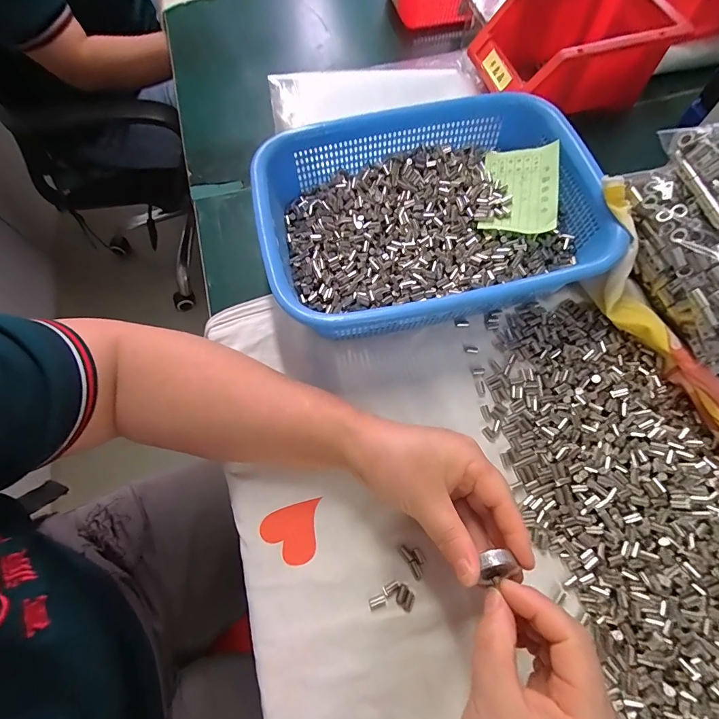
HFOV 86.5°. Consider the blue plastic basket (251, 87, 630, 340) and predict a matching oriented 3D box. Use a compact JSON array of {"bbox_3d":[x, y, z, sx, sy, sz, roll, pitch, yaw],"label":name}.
[{"bbox_3d":[0.059,-0.124,0.344,0.269,0.076,0.204,-12,68,-2],"label":"blue plastic basket"}]

